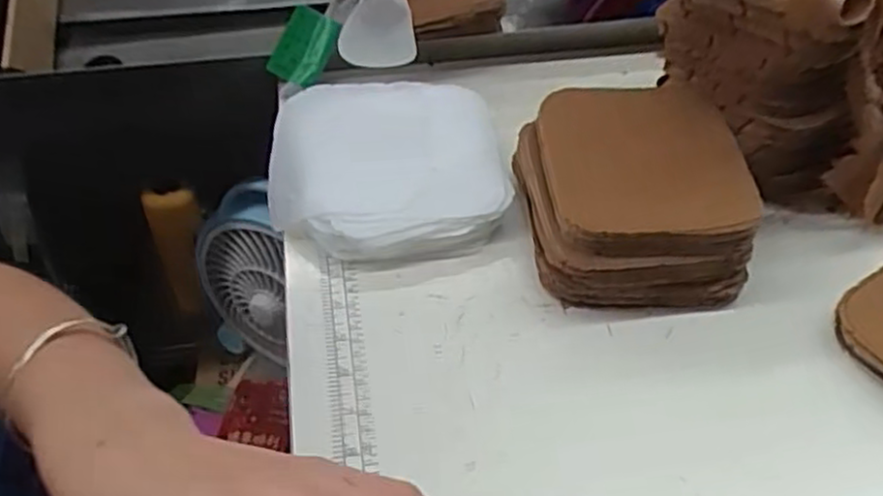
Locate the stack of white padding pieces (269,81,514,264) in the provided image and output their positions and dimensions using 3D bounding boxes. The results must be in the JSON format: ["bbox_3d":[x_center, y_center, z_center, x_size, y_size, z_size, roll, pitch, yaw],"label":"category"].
[{"bbox_3d":[-0.040,-0.066,0.522,0.152,0.030,0.169,-7,45,-6],"label":"stack of white padding pieces"}]

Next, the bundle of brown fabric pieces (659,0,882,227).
[{"bbox_3d":[0.239,-0.125,0.485,0.202,0.165,0.142,8,46,8],"label":"bundle of brown fabric pieces"}]

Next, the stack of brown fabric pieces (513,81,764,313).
[{"bbox_3d":[0.119,-0.041,0.481,0.130,0.059,0.159,-3,45,-2],"label":"stack of brown fabric pieces"}]

